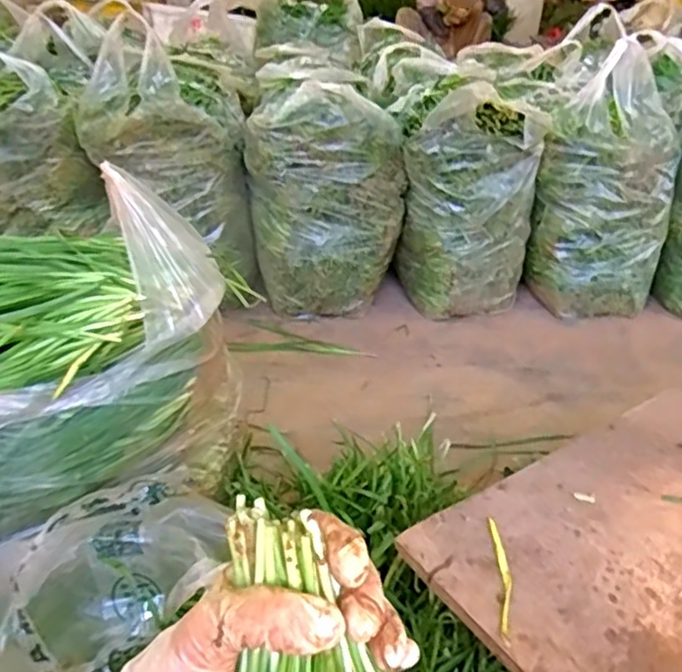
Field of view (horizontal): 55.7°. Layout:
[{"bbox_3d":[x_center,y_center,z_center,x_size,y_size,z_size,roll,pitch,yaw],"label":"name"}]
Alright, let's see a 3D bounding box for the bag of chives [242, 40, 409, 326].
[{"bbox_3d":[-0.057,-0.380,1.611,0.348,0.493,0.421,-3,33,-10],"label":"bag of chives"}]

